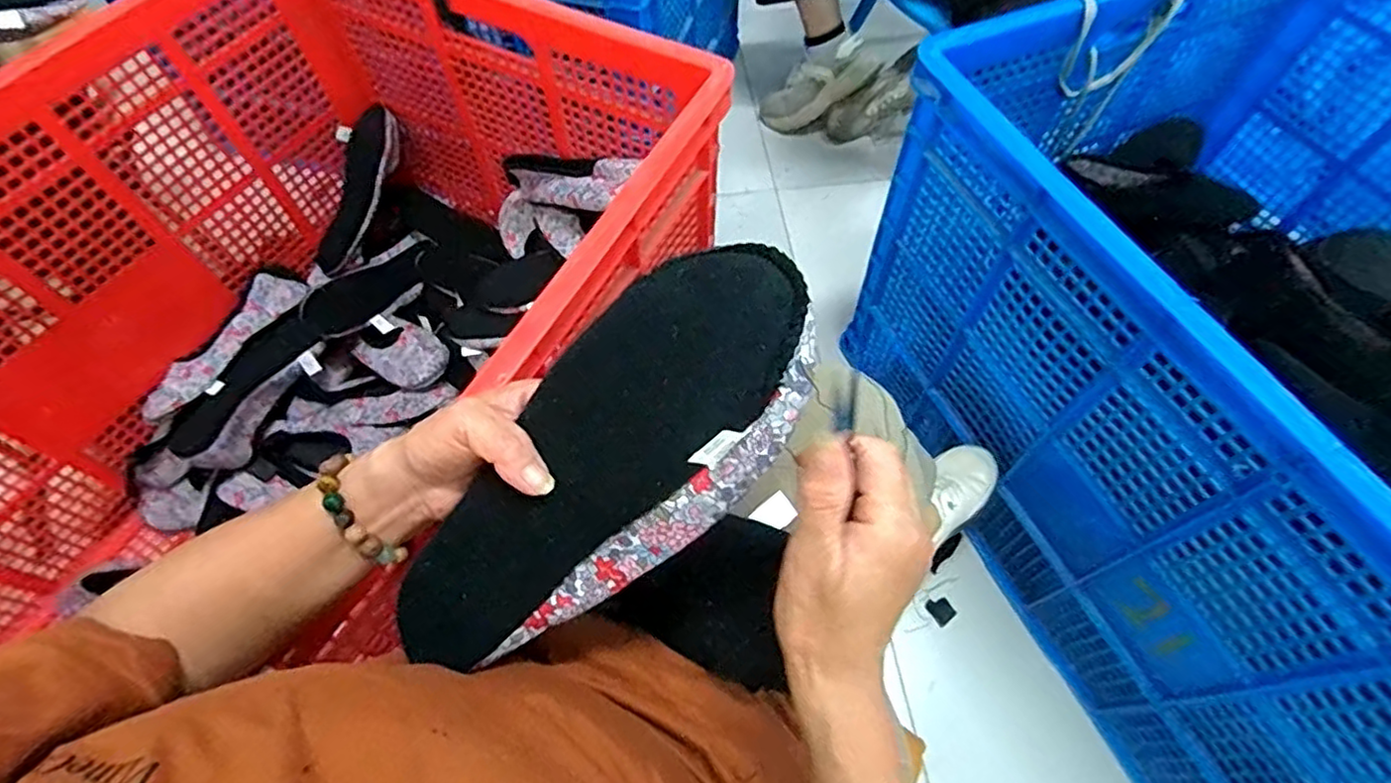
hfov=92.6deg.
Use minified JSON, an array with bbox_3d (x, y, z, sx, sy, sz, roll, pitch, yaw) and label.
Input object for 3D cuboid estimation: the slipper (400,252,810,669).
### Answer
[{"bbox_3d":[-0.052,0.044,0.314,0.266,0.035,0.093,-45,64,16],"label":"slipper"}]

